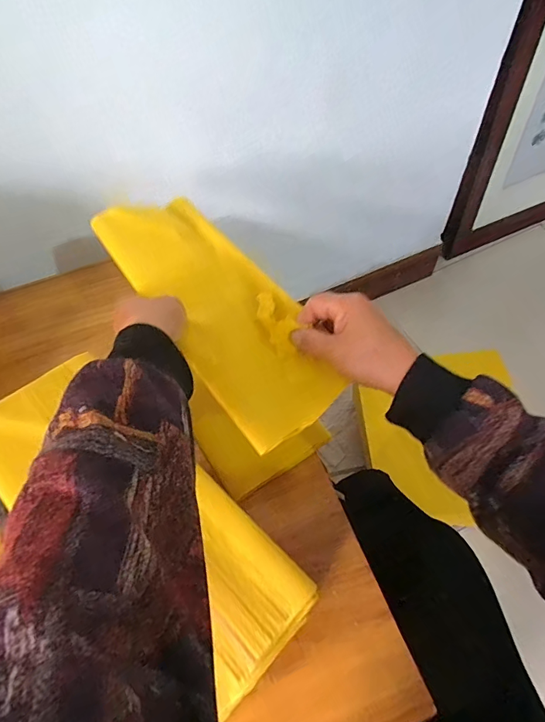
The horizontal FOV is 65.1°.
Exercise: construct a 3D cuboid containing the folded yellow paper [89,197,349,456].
[{"bbox_3d":[-0.058,-0.060,0.430,0.117,0.042,0.308,-31,68,-15],"label":"folded yellow paper"}]

